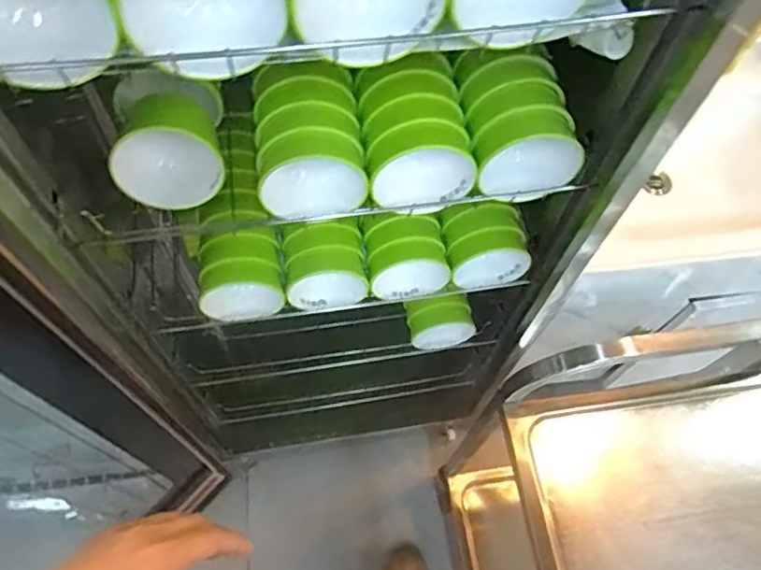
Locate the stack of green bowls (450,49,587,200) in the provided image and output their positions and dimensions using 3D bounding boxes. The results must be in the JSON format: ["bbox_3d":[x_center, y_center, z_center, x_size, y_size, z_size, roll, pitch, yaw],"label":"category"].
[{"bbox_3d":[0.144,-0.183,0.665,0.103,0.098,0.153,-9,64,-8],"label":"stack of green bowls"}]

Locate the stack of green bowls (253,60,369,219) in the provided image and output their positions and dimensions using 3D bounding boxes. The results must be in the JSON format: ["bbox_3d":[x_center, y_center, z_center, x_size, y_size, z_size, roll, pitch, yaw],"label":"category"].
[{"bbox_3d":[-0.078,-0.167,0.662,0.107,0.101,0.148,-5,64,-6],"label":"stack of green bowls"}]

